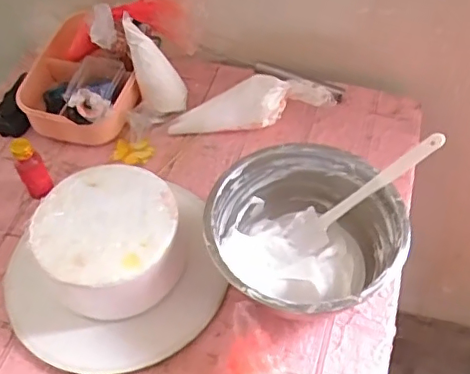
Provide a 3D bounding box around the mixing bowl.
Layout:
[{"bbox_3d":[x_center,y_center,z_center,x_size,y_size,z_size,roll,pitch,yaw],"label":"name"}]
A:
[{"bbox_3d":[0.064,0.054,0.571,0.176,0.087,0.183,-1,53,2],"label":"mixing bowl"}]

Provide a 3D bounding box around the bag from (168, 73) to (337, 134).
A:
[{"bbox_3d":[0.017,-0.108,0.735,0.216,0.061,0.045,-14,50,4],"label":"bag"}]

